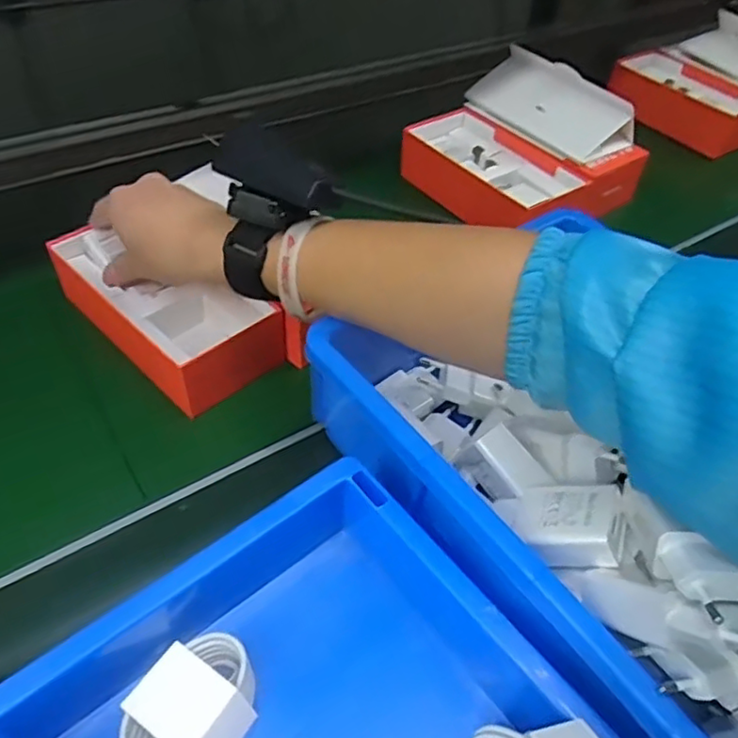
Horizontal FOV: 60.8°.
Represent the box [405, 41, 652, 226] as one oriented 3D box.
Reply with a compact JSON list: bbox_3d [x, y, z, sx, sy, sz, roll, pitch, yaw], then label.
[{"bbox_3d":[0.151,-0.232,0.635,0.188,0.092,0.201,-28,55,-27],"label":"box"}]

